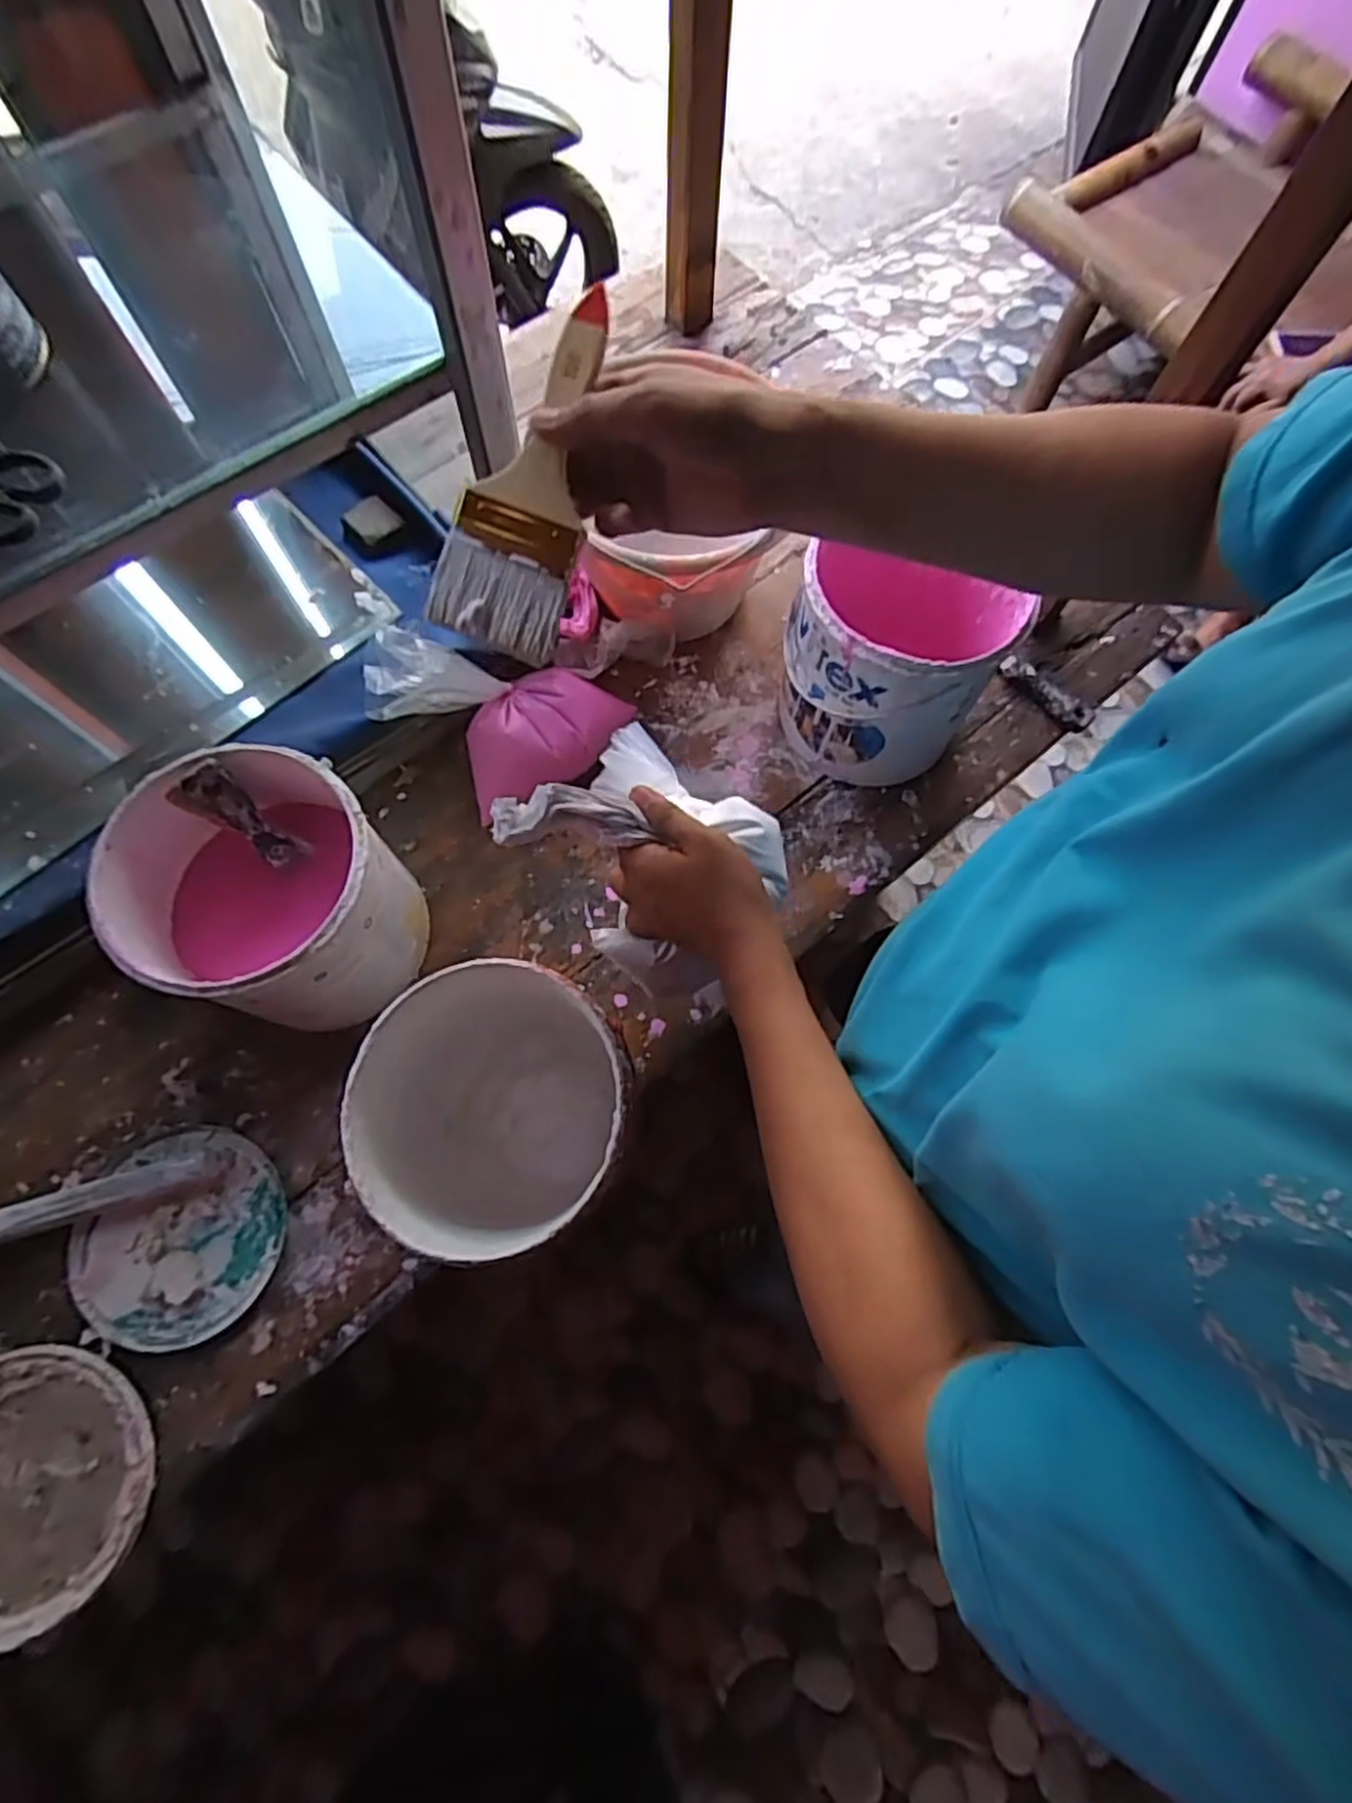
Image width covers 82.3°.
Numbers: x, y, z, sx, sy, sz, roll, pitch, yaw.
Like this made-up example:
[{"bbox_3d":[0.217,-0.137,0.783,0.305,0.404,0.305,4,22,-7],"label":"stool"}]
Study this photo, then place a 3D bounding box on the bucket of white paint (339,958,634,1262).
[{"bbox_3d":[-0.120,0.142,0.557,0.168,0.179,0.180,1,73,-2],"label":"bucket of white paint"}]

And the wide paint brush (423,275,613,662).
[{"bbox_3d":[-0.074,-0.222,0.404,0.064,0.015,0.179,19,97,4],"label":"wide paint brush"}]

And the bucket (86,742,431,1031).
[{"bbox_3d":[-0.304,0.000,0.602,0.175,0.179,0.174,1,73,-2],"label":"bucket"}]

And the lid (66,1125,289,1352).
[{"bbox_3d":[-0.386,0.262,0.605,0.149,0.012,0.156,1,73,-2],"label":"lid"}]

